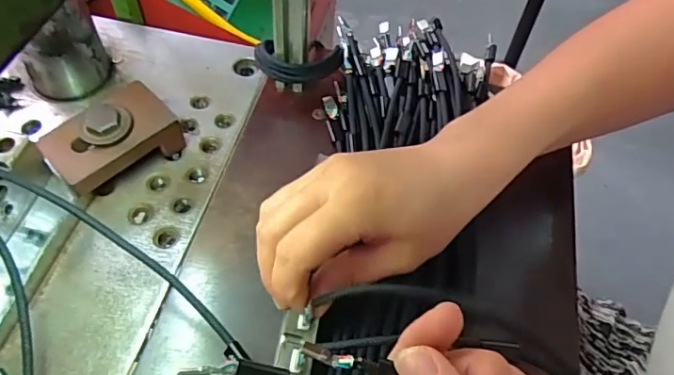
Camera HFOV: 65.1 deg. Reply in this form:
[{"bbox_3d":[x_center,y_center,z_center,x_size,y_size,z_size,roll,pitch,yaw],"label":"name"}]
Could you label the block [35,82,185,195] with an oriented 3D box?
[{"bbox_3d":[-0.141,-0.031,0.333,0.074,0.040,0.046,-37,66,-24],"label":"block"}]

